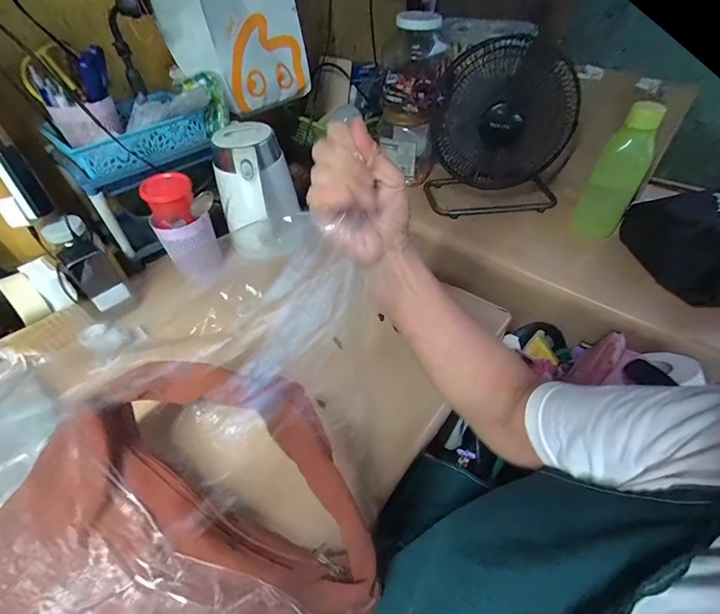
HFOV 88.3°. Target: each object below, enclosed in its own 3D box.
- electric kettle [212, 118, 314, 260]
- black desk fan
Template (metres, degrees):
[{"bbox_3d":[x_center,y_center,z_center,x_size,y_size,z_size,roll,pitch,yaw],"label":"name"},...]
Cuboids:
[{"bbox_3d":[-0.178,-0.197,0.675,0.132,0.204,0.151,-25,51,-21],"label":"electric kettle"},{"bbox_3d":[0.300,-0.380,0.787,0.283,0.303,0.262,16,49,16],"label":"black desk fan"}]

